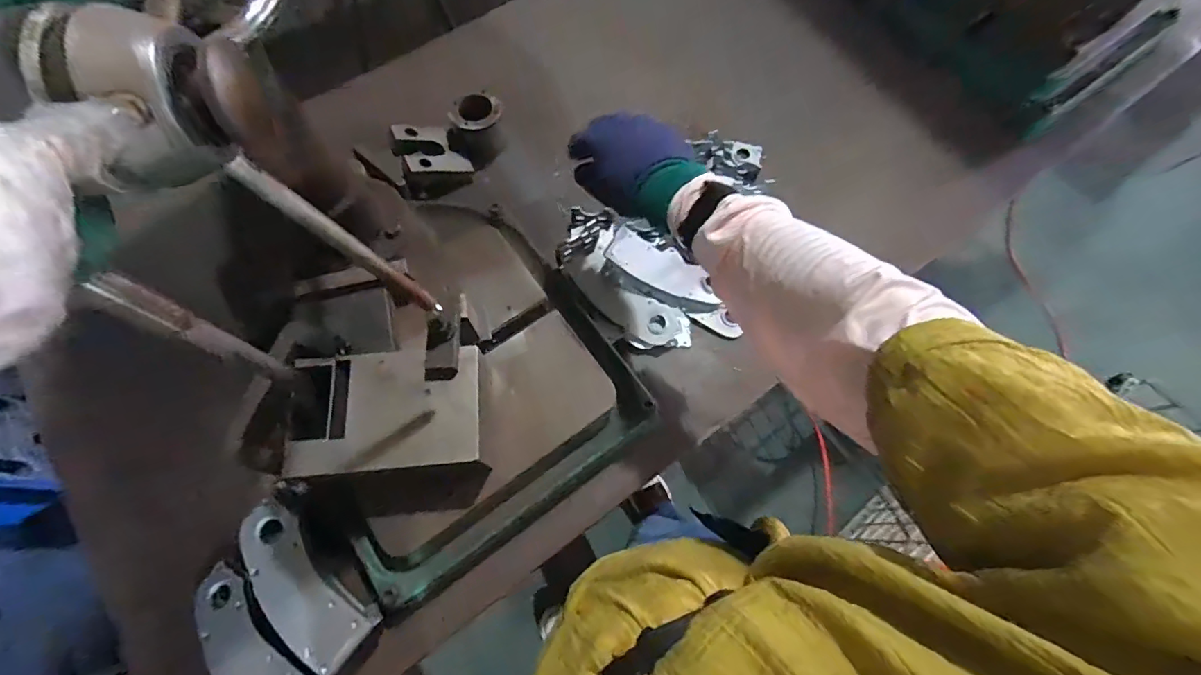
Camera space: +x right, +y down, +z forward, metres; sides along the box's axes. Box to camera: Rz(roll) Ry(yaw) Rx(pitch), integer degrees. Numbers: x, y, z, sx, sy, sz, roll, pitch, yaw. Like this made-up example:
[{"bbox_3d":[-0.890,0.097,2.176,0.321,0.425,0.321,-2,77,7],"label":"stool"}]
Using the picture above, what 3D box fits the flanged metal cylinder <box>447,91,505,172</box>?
[{"bbox_3d":[-0.189,-0.316,0.764,0.086,0.083,0.086,0,71,-1],"label":"flanged metal cylinder"}]

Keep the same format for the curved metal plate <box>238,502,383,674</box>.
[{"bbox_3d":[-0.307,0.252,0.511,0.073,0.027,0.170,-41,77,-14],"label":"curved metal plate"}]

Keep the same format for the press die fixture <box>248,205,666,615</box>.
[{"bbox_3d":[-0.199,0.038,0.577,0.398,0.148,0.398,-36,76,-13],"label":"press die fixture"}]

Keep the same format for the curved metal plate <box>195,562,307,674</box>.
[{"bbox_3d":[-0.375,0.326,0.532,0.181,0.016,0.064,39,57,16],"label":"curved metal plate"}]

